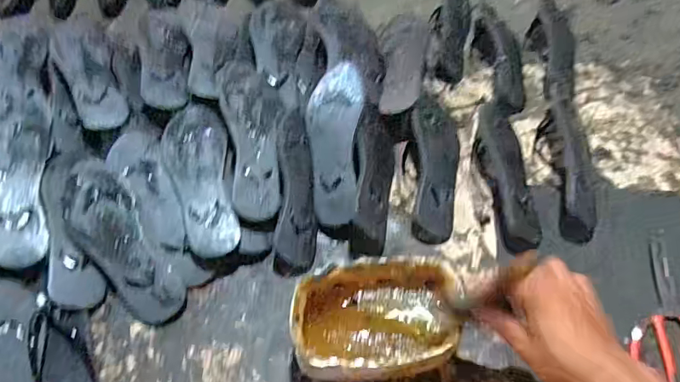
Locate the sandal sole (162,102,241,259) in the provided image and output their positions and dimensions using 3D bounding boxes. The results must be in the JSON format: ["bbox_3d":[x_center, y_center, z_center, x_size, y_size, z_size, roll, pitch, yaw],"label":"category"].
[{"bbox_3d":[-0.196,-0.021,0.687,0.088,0.018,0.239,-14,63,-8],"label":"sandal sole"}]

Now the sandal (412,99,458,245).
[{"bbox_3d":[0.145,-0.048,0.724,0.074,0.057,0.251,2,62,0],"label":"sandal"}]

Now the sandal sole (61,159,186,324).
[{"bbox_3d":[-0.293,0.066,0.645,0.087,0.016,0.240,-32,82,-16],"label":"sandal sole"}]

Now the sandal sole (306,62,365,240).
[{"bbox_3d":[-0.007,-0.068,0.709,0.084,0.024,0.242,-4,75,22],"label":"sandal sole"}]

